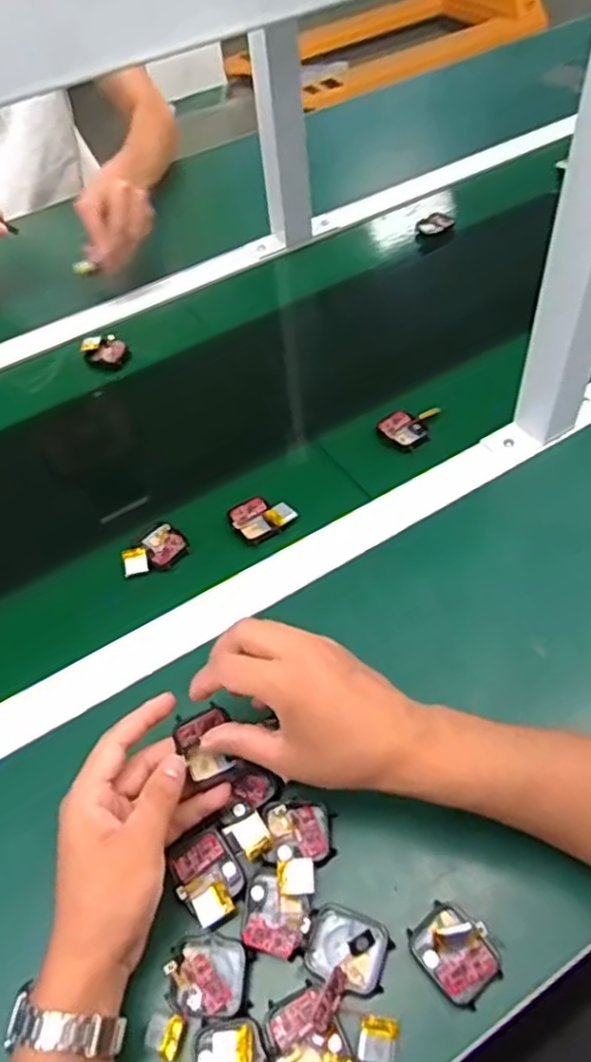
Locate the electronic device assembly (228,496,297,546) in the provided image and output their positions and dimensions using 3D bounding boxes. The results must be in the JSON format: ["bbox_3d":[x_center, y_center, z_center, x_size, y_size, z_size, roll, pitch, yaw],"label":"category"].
[{"bbox_3d":[-0.030,-0.013,0.607,0.046,0.011,0.046,-34,56,-19],"label":"electronic device assembly"}]

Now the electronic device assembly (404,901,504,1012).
[{"bbox_3d":[0.091,0.236,0.394,0.038,0.016,0.047,-33,56,-19],"label":"electronic device assembly"}]

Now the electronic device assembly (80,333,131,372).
[{"bbox_3d":[-0.213,-0.199,0.778,0.051,0.021,0.037,9,54,12],"label":"electronic device assembly"}]

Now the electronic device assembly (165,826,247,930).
[{"bbox_3d":[-0.053,0.210,0.427,0.038,0.009,0.050,-32,56,-18],"label":"electronic device assembly"}]

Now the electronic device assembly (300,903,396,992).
[{"bbox_3d":[0.030,0.237,0.402,0.048,0.011,0.040,18,56,19],"label":"electronic device assembly"}]

